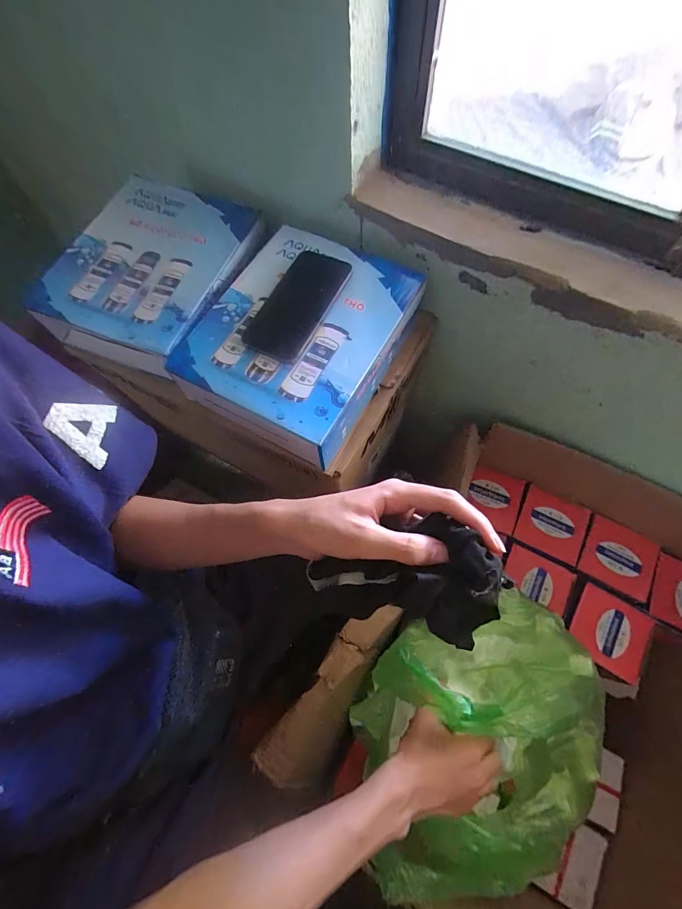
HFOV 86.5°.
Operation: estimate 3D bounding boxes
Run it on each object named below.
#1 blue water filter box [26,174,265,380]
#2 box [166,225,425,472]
[{"bbox_3d":[-0.261,-0.253,0.518,0.235,0.072,0.293,24,71,11],"label":"blue water filter box"},{"bbox_3d":[-0.052,-0.155,0.471,0.228,0.072,0.272,27,71,12],"label":"box"}]

